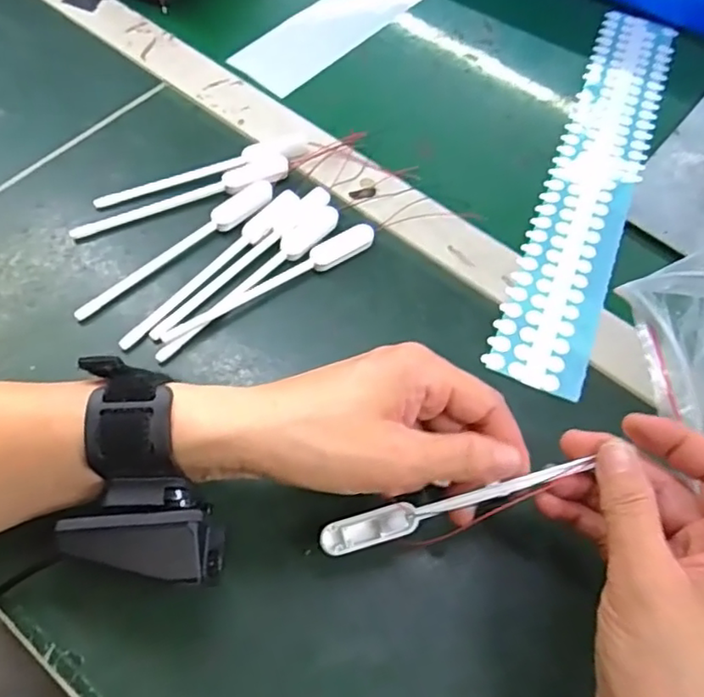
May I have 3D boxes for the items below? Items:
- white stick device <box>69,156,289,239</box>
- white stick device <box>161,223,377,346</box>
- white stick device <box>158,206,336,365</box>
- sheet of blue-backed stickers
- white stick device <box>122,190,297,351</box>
[{"bbox_3d":[-0.110,-0.098,0.406,0.145,0.011,0.019,-22,66,-15],"label":"white stick device"},{"bbox_3d":[-0.047,-0.039,0.376,0.143,0.007,0.017,-32,68,-19],"label":"white stick device"},{"bbox_3d":[-0.060,-0.043,0.375,0.018,0.009,0.144,42,67,17],"label":"white stick device"},{"bbox_3d":[0.177,-0.131,0.449,0.061,0.004,0.377,22,63,8],"label":"sheet of blue-backed stickers"},{"bbox_3d":[-0.084,-0.051,0.376,0.016,0.009,0.141,41,67,16],"label":"white stick device"}]

